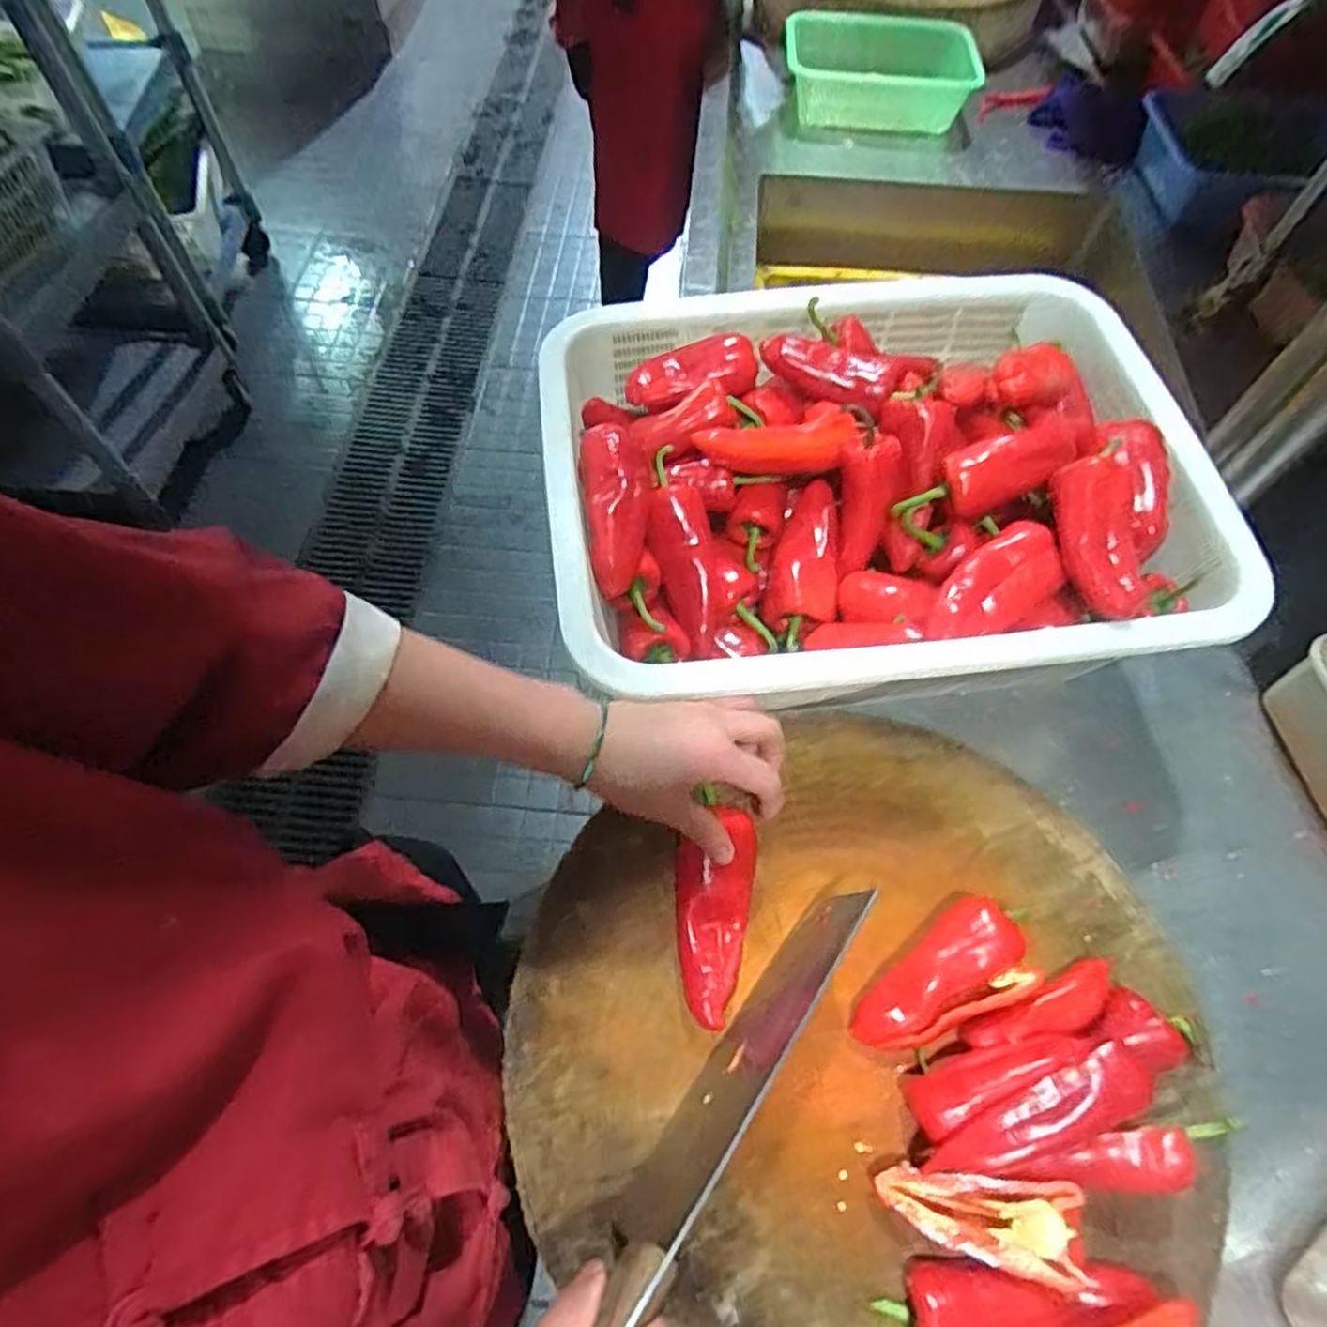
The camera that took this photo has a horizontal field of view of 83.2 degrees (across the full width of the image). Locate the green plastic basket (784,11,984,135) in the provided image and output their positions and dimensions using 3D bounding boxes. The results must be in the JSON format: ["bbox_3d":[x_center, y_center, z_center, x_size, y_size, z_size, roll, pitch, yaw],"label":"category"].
[{"bbox_3d":[0.315,-0.869,1.097,0.275,0.066,0.211,3,60,0],"label":"green plastic basket"}]

